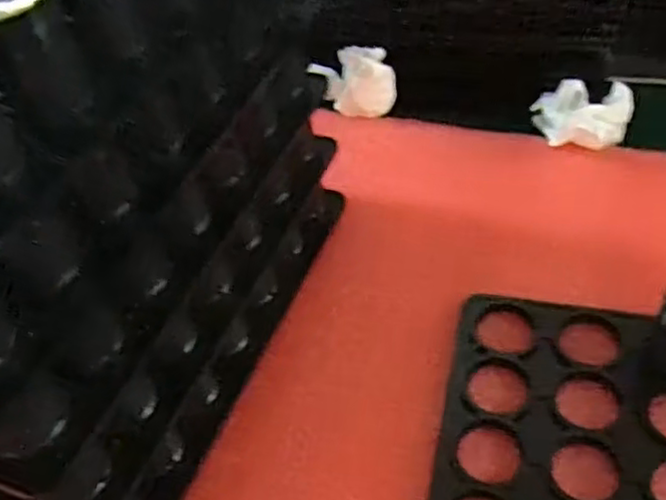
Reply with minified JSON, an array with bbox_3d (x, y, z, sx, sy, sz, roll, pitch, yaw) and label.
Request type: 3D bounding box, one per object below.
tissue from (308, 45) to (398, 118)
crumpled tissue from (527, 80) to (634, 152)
[{"bbox_3d":[0.012,-0.092,0.385,0.043,0.033,0.027,-9,47,0],"label":"tissue"},{"bbox_3d":[0.127,-0.072,0.362,0.044,0.022,0.051,31,58,31],"label":"crumpled tissue"}]

